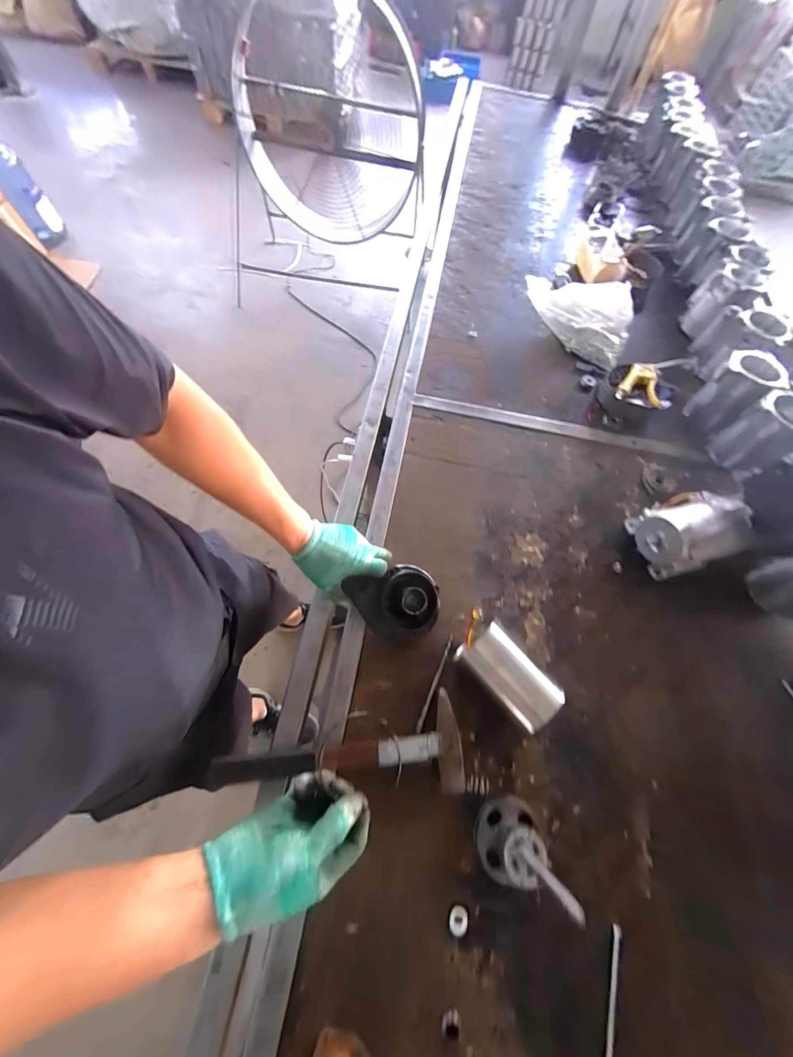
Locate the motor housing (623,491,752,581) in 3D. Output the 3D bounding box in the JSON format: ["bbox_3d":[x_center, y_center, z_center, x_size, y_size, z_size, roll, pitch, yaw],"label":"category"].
[{"bbox_3d":[0.515,0.006,0.622,0.155,0.114,0.123,-17,68,-10],"label":"motor housing"}]

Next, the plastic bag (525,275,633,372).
[{"bbox_3d":[0.466,-0.530,0.855,0.151,0.113,0.266,-41,74,-18],"label":"plastic bag"}]

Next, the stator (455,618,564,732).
[{"bbox_3d":[0.162,0.218,0.523,0.080,0.087,0.140,-41,76,-18],"label":"stator"}]

